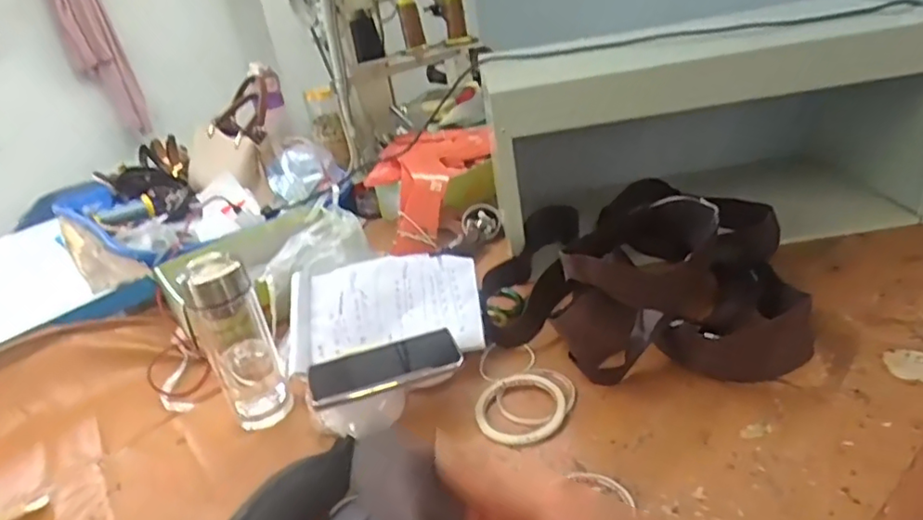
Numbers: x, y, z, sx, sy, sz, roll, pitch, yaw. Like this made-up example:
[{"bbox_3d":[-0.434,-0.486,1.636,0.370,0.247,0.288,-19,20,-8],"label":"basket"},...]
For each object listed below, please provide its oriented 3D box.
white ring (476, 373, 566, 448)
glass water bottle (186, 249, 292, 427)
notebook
[{"bbox_3d":[0.063,0.156,0.644,0.092,0.010,0.096,-5,30,3],"label":"white ring"},{"bbox_3d":[-0.247,0.091,0.676,0.070,0.208,0.058,-21,29,-20],"label":"glass water bottle"},{"bbox_3d":[-0.097,0.060,0.755,0.237,0.014,0.133,-8,66,2],"label":"notebook"}]

